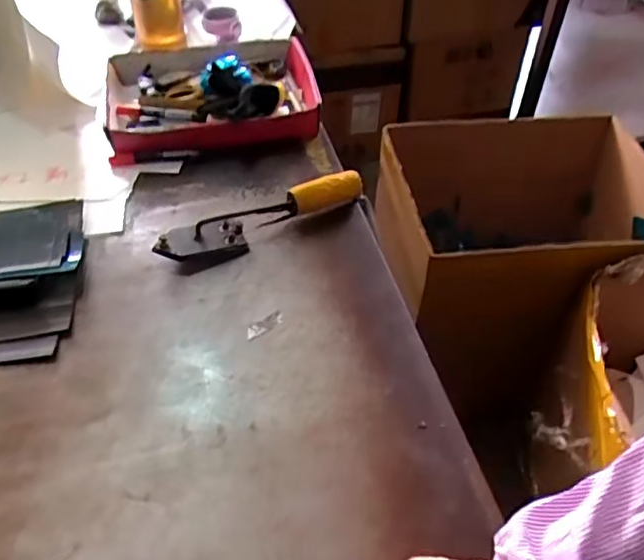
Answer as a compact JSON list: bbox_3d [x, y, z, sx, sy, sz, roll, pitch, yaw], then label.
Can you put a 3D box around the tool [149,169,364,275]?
[{"bbox_3d":[-0.071,-0.082,0.737,0.276,0.046,0.054,-22,52,-20],"label":"tool"}]

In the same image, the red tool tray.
[{"bbox_3d":[-0.173,-0.301,0.929,0.316,0.064,0.263,-8,48,-8],"label":"red tool tray"}]

